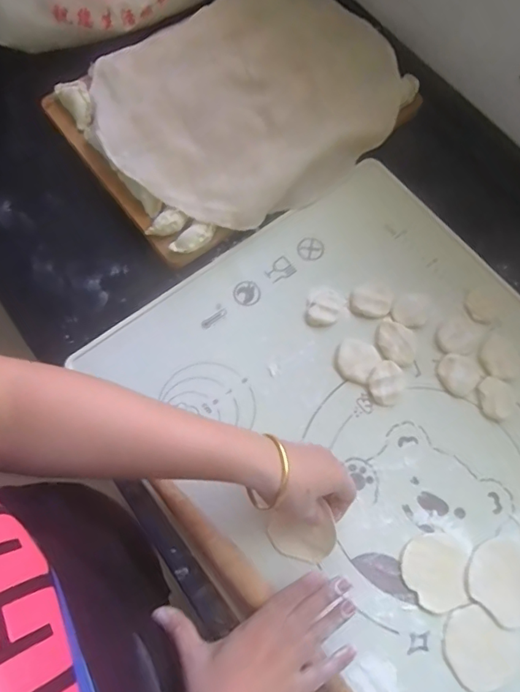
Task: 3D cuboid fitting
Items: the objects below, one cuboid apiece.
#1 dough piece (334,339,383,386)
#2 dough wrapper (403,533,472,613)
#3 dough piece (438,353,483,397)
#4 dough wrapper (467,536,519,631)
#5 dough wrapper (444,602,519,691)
[{"bbox_3d":[0.101,0.015,0.517,0.043,0.006,0.045,34,73,12],"label":"dough piece"},{"bbox_3d":[0.162,0.208,0.452,0.060,0.004,0.065,0,69,0],"label":"dough wrapper"},{"bbox_3d":[0.208,0.029,0.514,0.040,0.005,0.044,-31,72,-11],"label":"dough piece"},{"bbox_3d":[0.229,0.216,0.451,0.069,0.005,0.068,-34,73,-12],"label":"dough wrapper"},{"bbox_3d":[0.193,0.267,0.428,0.064,0.004,0.060,34,73,12],"label":"dough wrapper"}]

